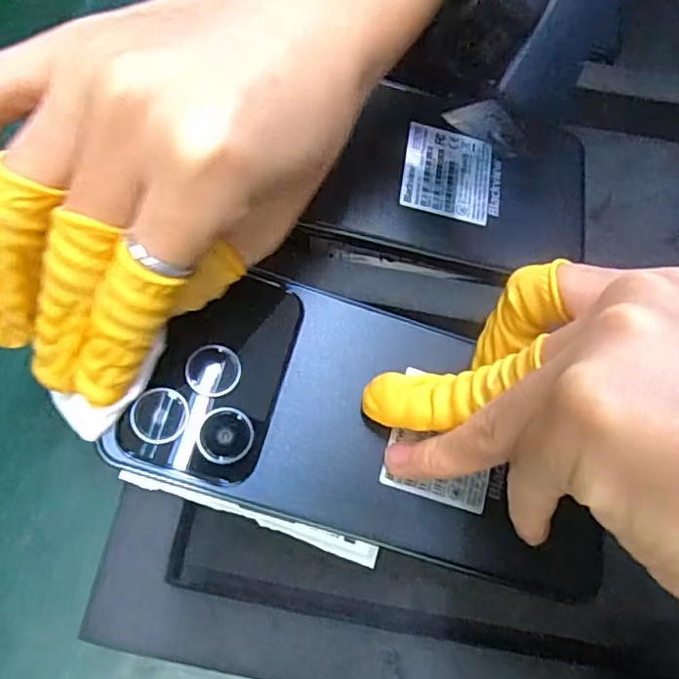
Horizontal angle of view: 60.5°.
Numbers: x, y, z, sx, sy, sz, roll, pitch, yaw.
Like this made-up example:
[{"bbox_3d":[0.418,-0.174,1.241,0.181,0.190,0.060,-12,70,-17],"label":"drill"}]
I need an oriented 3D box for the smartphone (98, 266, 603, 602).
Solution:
[{"bbox_3d":[0.014,0.026,0.187,0.150,0.016,0.074,18,70,-5],"label":"smartphone"}]

